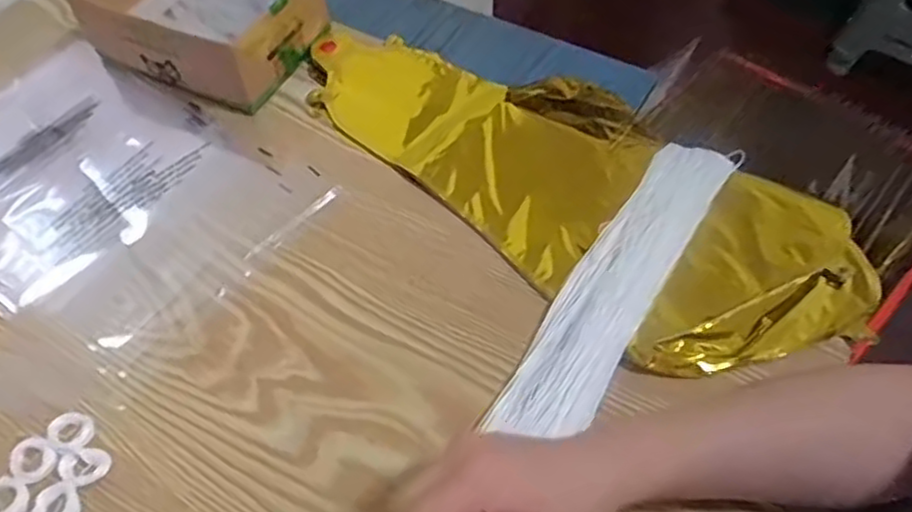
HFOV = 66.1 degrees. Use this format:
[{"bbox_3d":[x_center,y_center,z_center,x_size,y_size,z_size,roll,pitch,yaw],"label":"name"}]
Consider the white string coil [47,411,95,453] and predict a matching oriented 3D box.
[{"bbox_3d":[-0.233,0.106,0.424,0.028,0.008,0.023,18,57,14],"label":"white string coil"}]

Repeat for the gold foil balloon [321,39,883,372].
[{"bbox_3d":[0.081,-0.076,0.536,0.450,0.017,0.191,37,64,24],"label":"gold foil balloon"}]

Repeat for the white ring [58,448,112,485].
[{"bbox_3d":[-0.218,0.124,0.412,0.026,0.005,0.021,-13,56,-8],"label":"white ring"}]

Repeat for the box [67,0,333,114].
[{"bbox_3d":[-0.217,-0.212,0.610,0.179,0.065,0.130,23,59,17],"label":"box"}]

